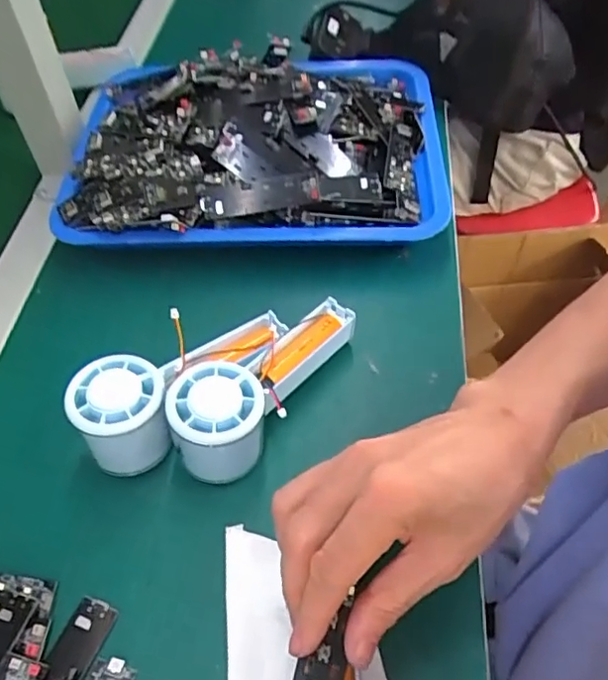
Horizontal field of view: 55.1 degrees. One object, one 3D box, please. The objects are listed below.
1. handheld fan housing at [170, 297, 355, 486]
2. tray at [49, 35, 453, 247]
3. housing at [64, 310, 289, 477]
[{"bbox_3d":[-0.027,0.022,0.386,0.057,0.060,0.151,28,55,20],"label":"handheld fan housing"},{"bbox_3d":[-0.041,-0.185,0.523,0.328,0.077,0.252,1,53,2],"label":"tray"},{"bbox_3d":[-0.079,0.026,0.388,0.151,0.062,0.062,-33,56,-33],"label":"housing"}]

